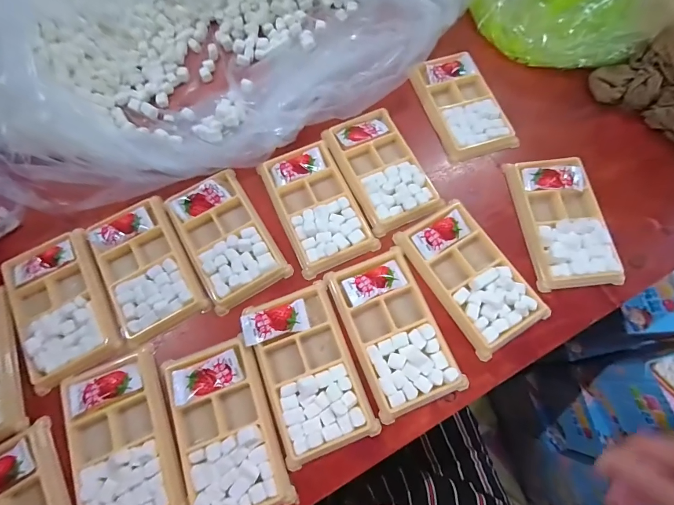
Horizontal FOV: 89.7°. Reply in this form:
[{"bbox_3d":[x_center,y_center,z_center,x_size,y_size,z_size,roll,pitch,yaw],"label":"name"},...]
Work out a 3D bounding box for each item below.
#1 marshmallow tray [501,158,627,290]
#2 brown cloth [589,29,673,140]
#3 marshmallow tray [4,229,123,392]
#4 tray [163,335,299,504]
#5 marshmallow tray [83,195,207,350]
[{"bbox_3d":[0.222,-0.033,0.333,0.074,0.014,0.134,-7,71,-2],"label":"marshmallow tray"},{"bbox_3d":[0.359,-0.172,0.364,0.073,0.046,0.140,-43,76,-13],"label":"brown cloth"},{"bbox_3d":[-0.261,0.049,0.318,0.079,0.015,0.134,-27,73,-8],"label":"marshmallow tray"},{"bbox_3d":[-0.094,0.145,0.279,0.079,0.013,0.137,-20,72,-6],"label":"tray"},{"bbox_3d":[-0.187,0.015,0.333,0.078,0.020,0.134,-30,73,-9],"label":"marshmallow tray"}]

